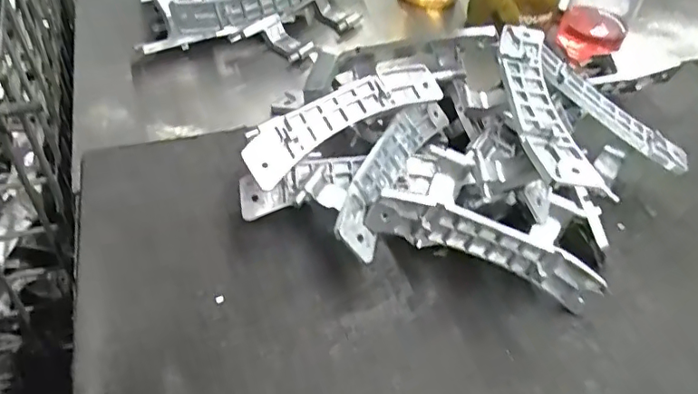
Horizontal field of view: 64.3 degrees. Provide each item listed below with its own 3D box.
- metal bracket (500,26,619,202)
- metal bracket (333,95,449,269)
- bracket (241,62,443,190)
[{"bbox_3d":[0.115,-0.063,0.338,0.043,0.011,0.157,3,49,-4],"label":"metal bracket"},{"bbox_3d":[0.030,-0.021,0.372,0.029,0.022,0.150,23,50,13],"label":"metal bracket"},{"bbox_3d":[-0.003,-0.055,0.376,0.156,0.026,0.036,-31,59,-28],"label":"bracket"}]

